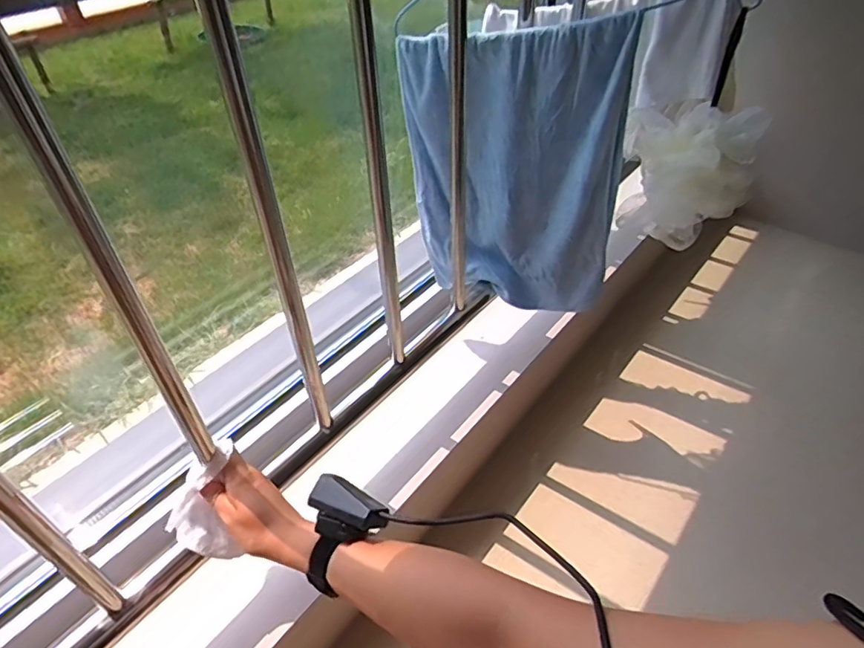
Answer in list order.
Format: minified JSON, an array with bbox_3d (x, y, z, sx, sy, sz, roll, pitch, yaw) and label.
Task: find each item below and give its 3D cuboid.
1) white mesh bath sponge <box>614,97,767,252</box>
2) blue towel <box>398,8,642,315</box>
[{"bbox_3d":[0.308,-0.193,0.680,0.143,0.165,0.164,18,47,20],"label":"white mesh bath sponge"},{"bbox_3d":[0.105,-0.184,0.720,0.270,0.376,0.067,14,46,16],"label":"blue towel"}]

